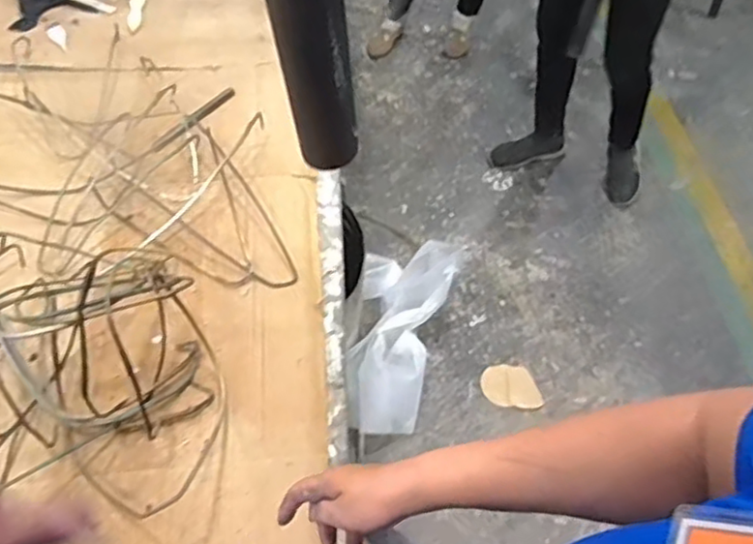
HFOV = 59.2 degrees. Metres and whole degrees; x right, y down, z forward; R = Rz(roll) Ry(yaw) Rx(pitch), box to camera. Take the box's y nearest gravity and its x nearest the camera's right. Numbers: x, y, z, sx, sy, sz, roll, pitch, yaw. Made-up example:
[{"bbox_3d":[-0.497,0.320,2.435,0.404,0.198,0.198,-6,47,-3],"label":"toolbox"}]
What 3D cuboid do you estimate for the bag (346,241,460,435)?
[{"bbox_3d":[0.048,0.164,1.732,0.235,0.239,0.517,11,64,3],"label":"bag"}]

